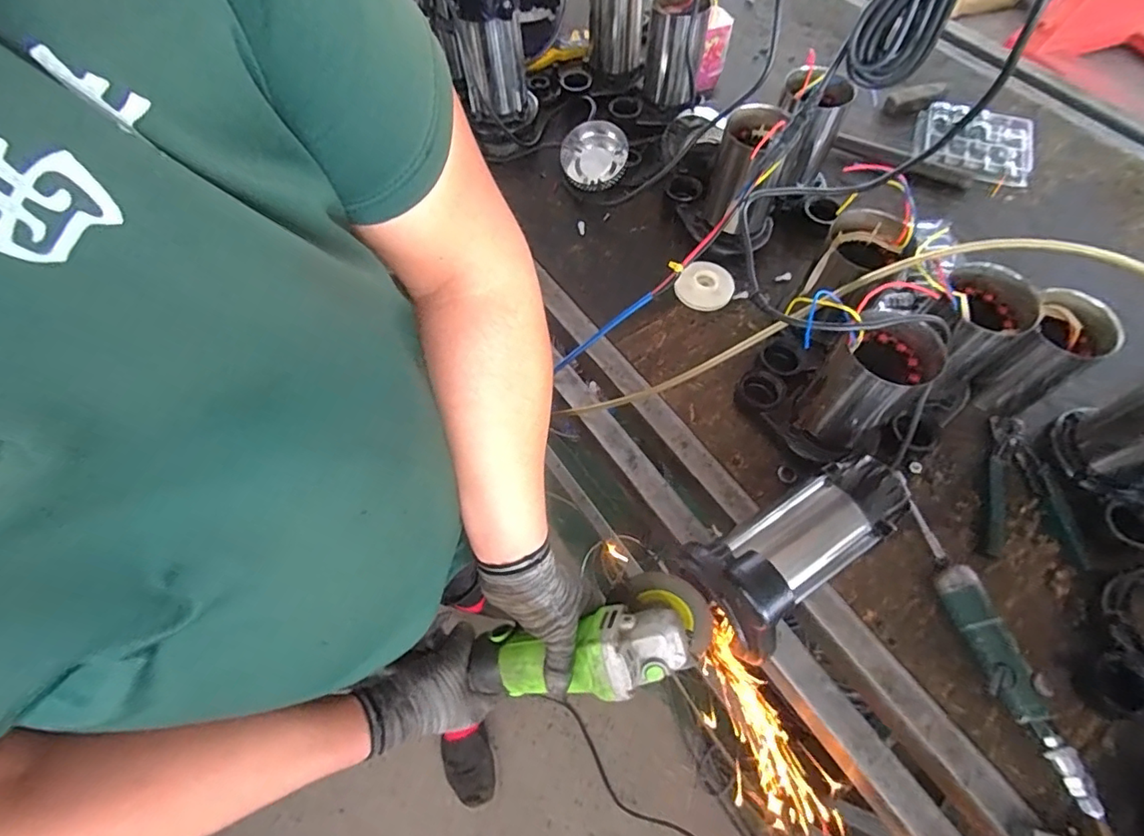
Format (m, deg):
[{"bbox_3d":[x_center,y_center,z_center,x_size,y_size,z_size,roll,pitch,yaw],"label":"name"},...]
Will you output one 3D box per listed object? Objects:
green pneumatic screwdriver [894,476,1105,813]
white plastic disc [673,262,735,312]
[{"bbox_3d":[0.408,0.215,0.527,0.034,0.054,0.280,-10,63,-3],"label":"green pneumatic screwdriver"},{"bbox_3d":[0.189,-0.188,0.758,0.078,0.011,0.079,-1,63,2],"label":"white plastic disc"}]

